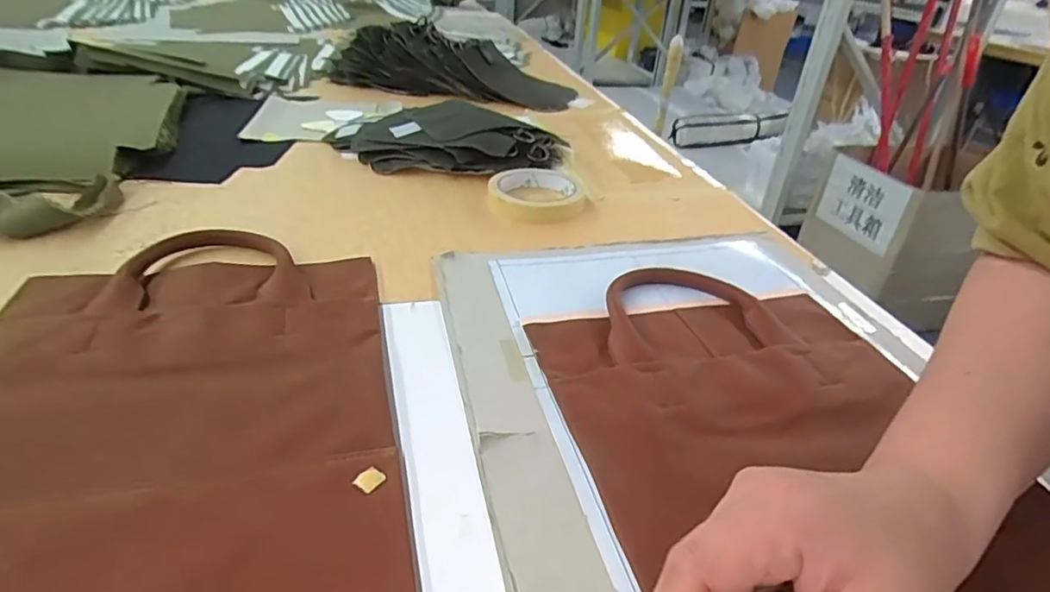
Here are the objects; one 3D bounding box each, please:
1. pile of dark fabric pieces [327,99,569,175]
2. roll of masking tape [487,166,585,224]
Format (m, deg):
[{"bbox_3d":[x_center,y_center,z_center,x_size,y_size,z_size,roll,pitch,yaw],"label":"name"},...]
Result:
[{"bbox_3d":[-0.094,-0.199,0.701,0.273,0.043,0.194,10,32,7],"label":"pile of dark fabric pieces"},{"bbox_3d":[0.012,-0.106,0.593,0.096,0.019,0.105,4,32,-2],"label":"roll of masking tape"}]

